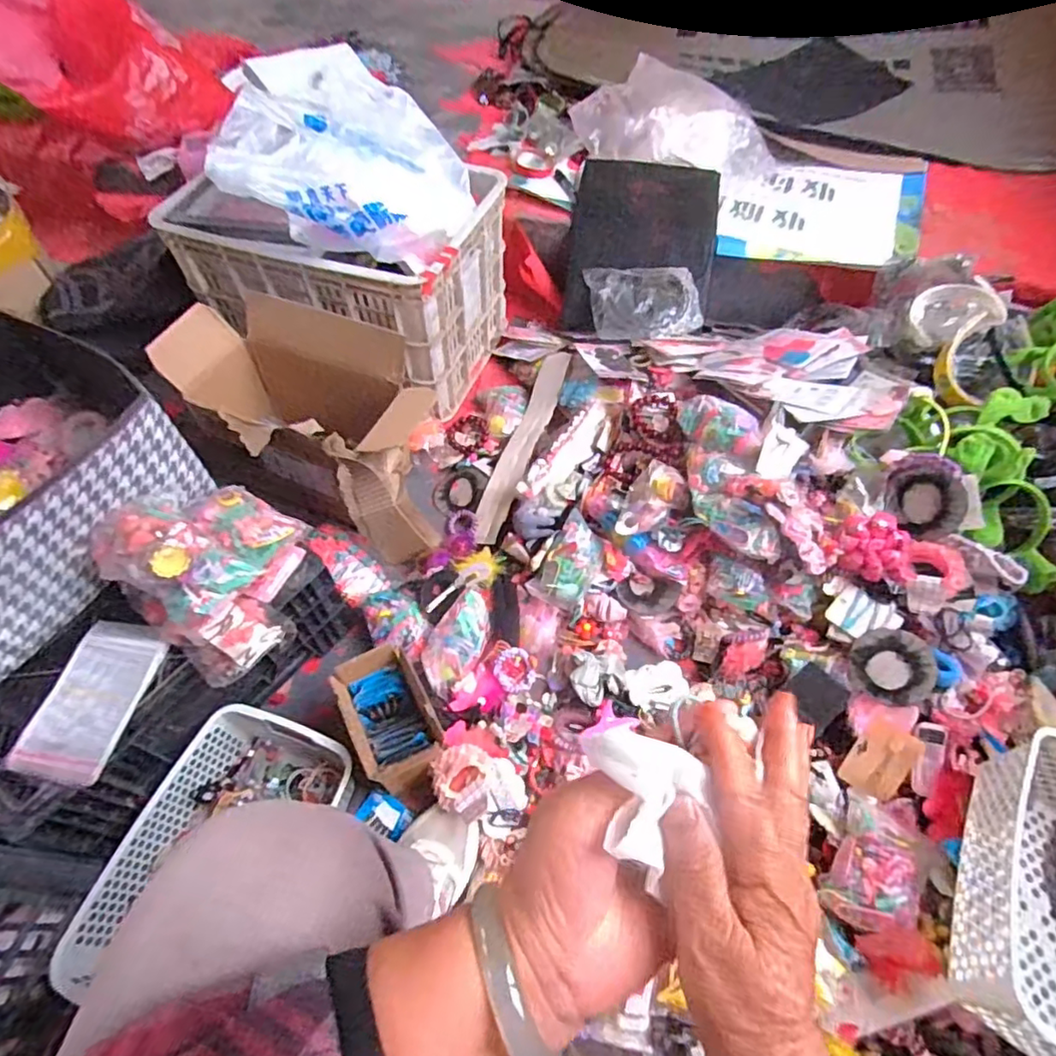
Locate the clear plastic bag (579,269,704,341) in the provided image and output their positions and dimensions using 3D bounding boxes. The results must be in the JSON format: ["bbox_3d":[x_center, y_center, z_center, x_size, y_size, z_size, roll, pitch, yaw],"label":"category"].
[{"bbox_3d":[0.216,-0.430,1.132,0.182,0.075,0.168,-6,56,-4],"label":"clear plastic bag"}]

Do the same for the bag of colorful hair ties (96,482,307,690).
[{"bbox_3d":[-0.349,0.029,0.667,0.210,0.132,0.186,33,62,20],"label":"bag of colorful hair ties"}]

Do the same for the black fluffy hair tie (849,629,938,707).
[{"bbox_3d":[0.460,0.175,0.760,0.088,0.013,0.090,-1,67,30],"label":"black fluffy hair tie"}]

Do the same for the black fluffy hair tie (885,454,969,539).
[{"bbox_3d":[0.513,-0.041,0.775,0.089,0.105,0.022,12,10,31],"label":"black fluffy hair tie"}]

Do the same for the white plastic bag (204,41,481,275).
[{"bbox_3d":[-0.260,-0.564,0.917,0.331,0.183,0.357,-6,56,-4],"label":"white plastic bag"}]

